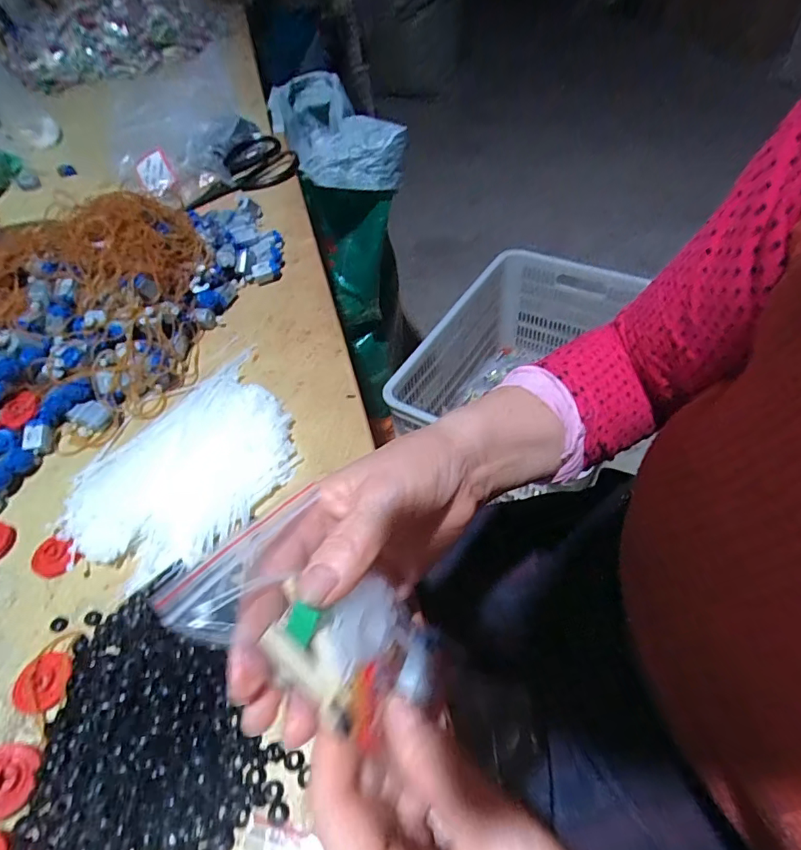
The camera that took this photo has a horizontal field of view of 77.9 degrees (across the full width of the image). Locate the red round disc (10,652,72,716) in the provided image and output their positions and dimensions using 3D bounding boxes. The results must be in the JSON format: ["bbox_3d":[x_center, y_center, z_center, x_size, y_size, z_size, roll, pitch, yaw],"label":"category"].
[{"bbox_3d":[-0.210,0.150,0.289,0.033,0.004,0.033,-4,50,4],"label":"red round disc"}]

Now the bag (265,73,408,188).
[{"bbox_3d":[-0.139,-0.525,0.859,0.159,0.067,0.452,-19,51,-9],"label":"bag"}]

